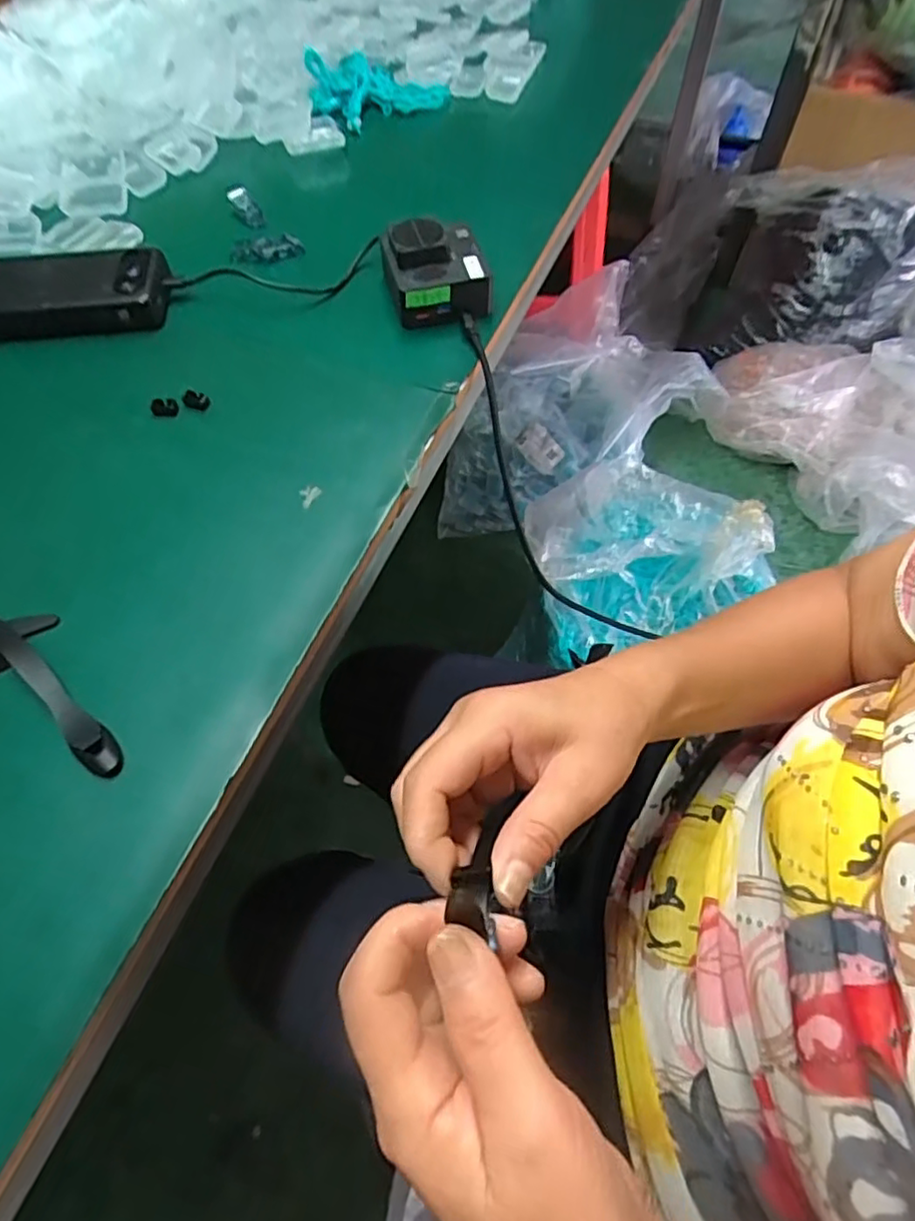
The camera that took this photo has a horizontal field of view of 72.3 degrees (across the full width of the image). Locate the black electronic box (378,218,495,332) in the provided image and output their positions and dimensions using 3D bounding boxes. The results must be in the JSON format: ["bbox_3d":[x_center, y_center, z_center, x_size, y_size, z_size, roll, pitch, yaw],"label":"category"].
[{"bbox_3d":[-0.017,-0.259,0.477,0.075,0.046,0.070,-9,61,-5],"label":"black electronic box"}]

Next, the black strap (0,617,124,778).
[{"bbox_3d":[-0.254,0.014,0.342,0.225,0.007,0.020,35,66,18],"label":"black strap"}]

